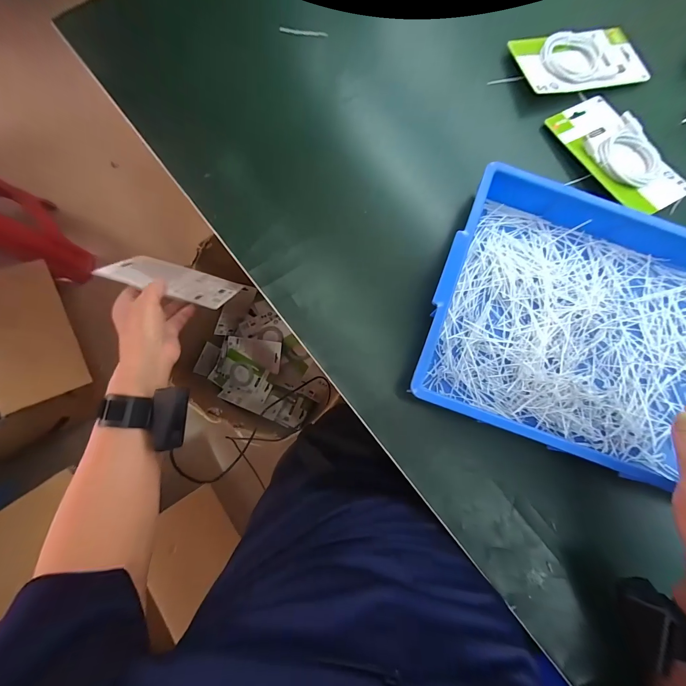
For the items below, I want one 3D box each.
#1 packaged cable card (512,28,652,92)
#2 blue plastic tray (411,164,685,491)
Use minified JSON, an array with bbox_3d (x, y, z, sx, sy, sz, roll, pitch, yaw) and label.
[{"bbox_3d":[0.315,-0.376,0.407,0.169,0.019,0.083,-11,81,-3],"label":"packaged cable card"},{"bbox_3d":[0.298,-0.011,0.339,0.412,0.063,0.279,20,81,2],"label":"blue plastic tray"}]

